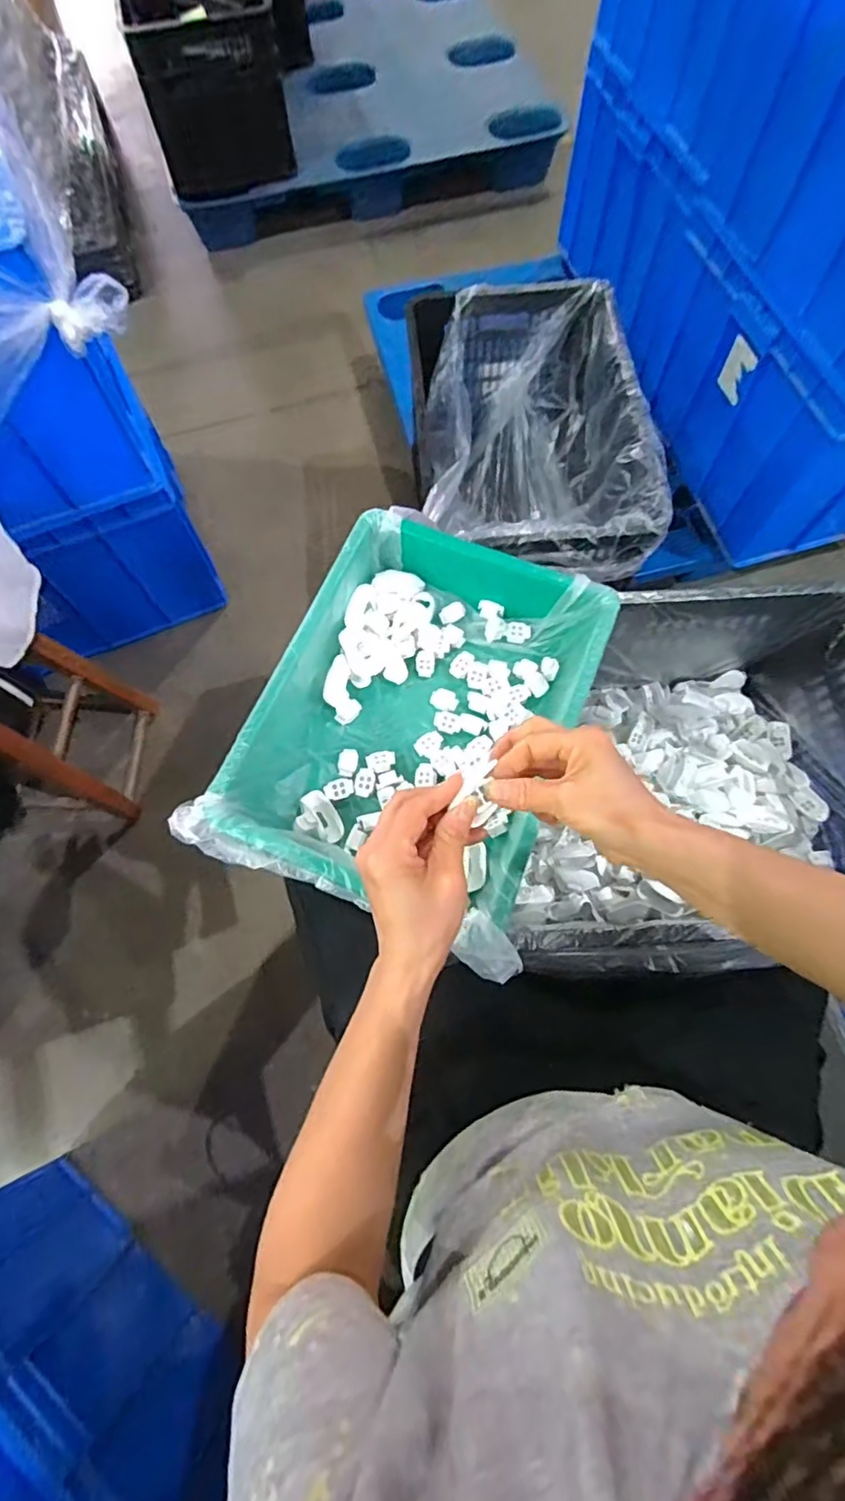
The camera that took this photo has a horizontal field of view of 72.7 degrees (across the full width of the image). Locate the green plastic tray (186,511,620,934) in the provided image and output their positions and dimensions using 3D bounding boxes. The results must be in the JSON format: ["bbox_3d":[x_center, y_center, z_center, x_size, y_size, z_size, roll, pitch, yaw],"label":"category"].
[{"bbox_3d":[-0.001,-0.030,0.537,0.258,0.079,0.347,22,73,7],"label":"green plastic tray"}]

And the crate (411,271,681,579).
[{"bbox_3d":[0.175,-0.508,1.051,0.351,0.288,0.554,-4,72,-1],"label":"crate"}]

